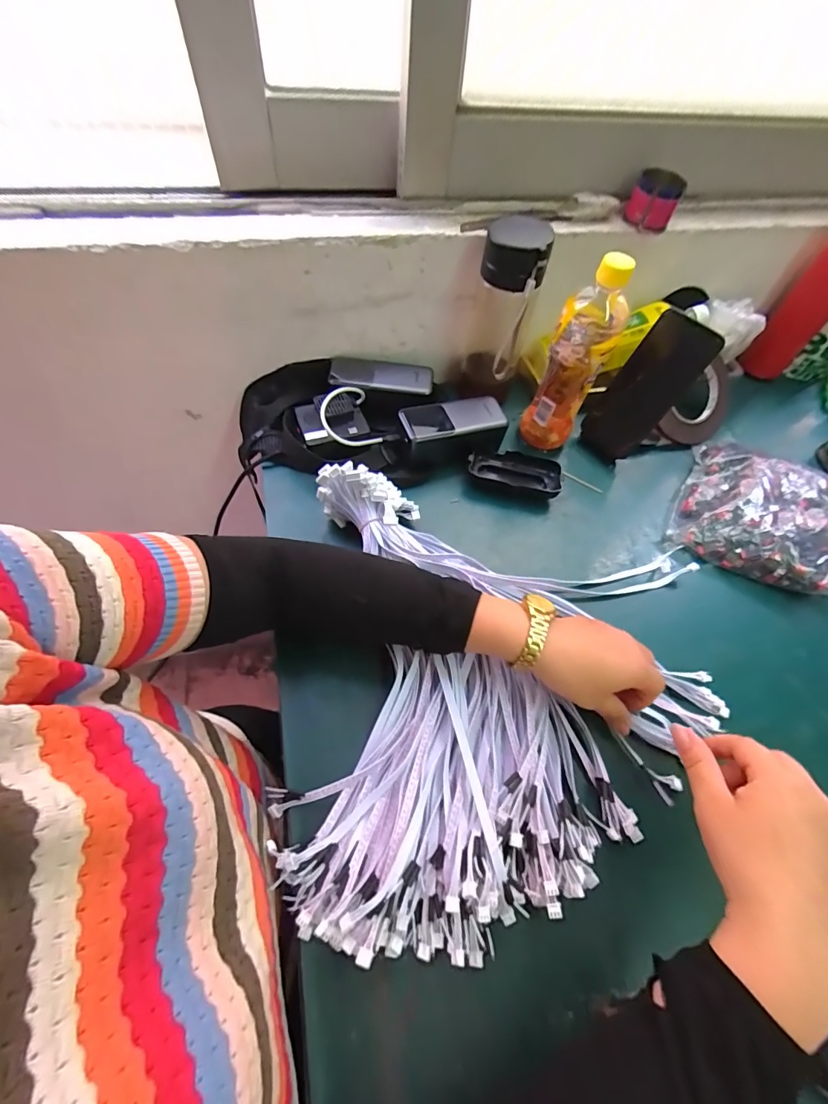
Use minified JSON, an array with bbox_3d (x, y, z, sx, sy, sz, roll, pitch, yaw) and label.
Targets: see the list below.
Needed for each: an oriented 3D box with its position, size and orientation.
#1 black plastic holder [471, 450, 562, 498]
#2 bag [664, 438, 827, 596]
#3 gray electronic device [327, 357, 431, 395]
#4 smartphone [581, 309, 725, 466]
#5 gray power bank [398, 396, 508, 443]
[{"bbox_3d":[0.121,-0.096,0.531,0.108,0.027,0.050,13,57,4],"label":"black plastic holder"},{"bbox_3d":[0.414,-0.045,0.511,0.188,0.049,0.180,28,60,13],"label":"bag"},{"bbox_3d":[-0.041,-0.223,0.552,0.127,0.012,0.051,7,57,0],"label":"gray electronic device"},{"bbox_3d":[0.276,-0.197,0.538,0.018,0.170,0.086,-9,58,-35],"label":"smartphone"},{"bbox_3d":[0.047,-0.159,0.518,0.123,0.012,0.051,-16,60,-14],"label":"gray power bank"}]

